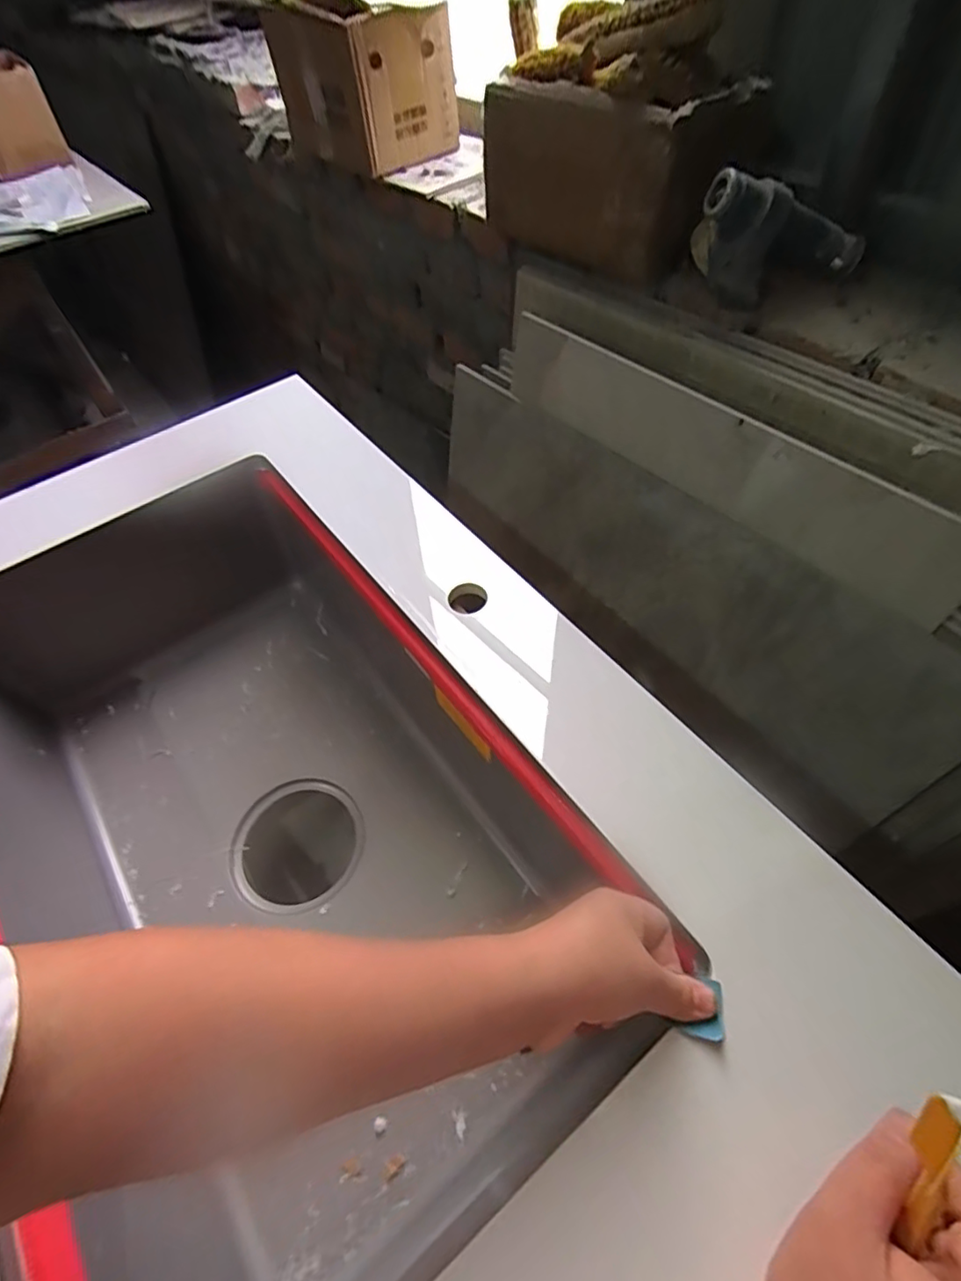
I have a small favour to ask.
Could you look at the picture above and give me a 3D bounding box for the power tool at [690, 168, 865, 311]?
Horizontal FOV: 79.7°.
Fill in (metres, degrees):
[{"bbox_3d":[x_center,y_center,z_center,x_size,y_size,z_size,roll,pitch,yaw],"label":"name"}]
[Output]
[{"bbox_3d":[0.325,-0.434,0.621,0.177,0.113,0.064,-7,55,-1],"label":"power tool"}]

